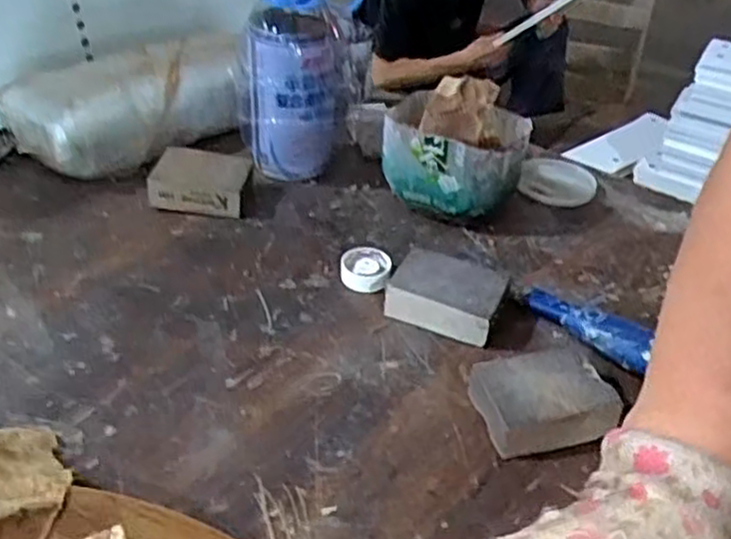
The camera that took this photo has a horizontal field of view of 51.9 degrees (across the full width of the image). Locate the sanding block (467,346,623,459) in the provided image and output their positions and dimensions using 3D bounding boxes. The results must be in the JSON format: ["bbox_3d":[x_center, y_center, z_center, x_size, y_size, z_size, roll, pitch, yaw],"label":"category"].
[{"bbox_3d":[0.098,0.071,0.418,0.068,0.022,0.052,-9,37,-17],"label":"sanding block"}]

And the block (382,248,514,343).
[{"bbox_3d":[0.054,0.014,0.492,0.071,0.024,0.055,18,38,20],"label":"block"}]

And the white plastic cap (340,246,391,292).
[{"bbox_3d":[0.000,-0.002,0.520,0.034,0.017,0.034,3,35,0],"label":"white plastic cap"}]

